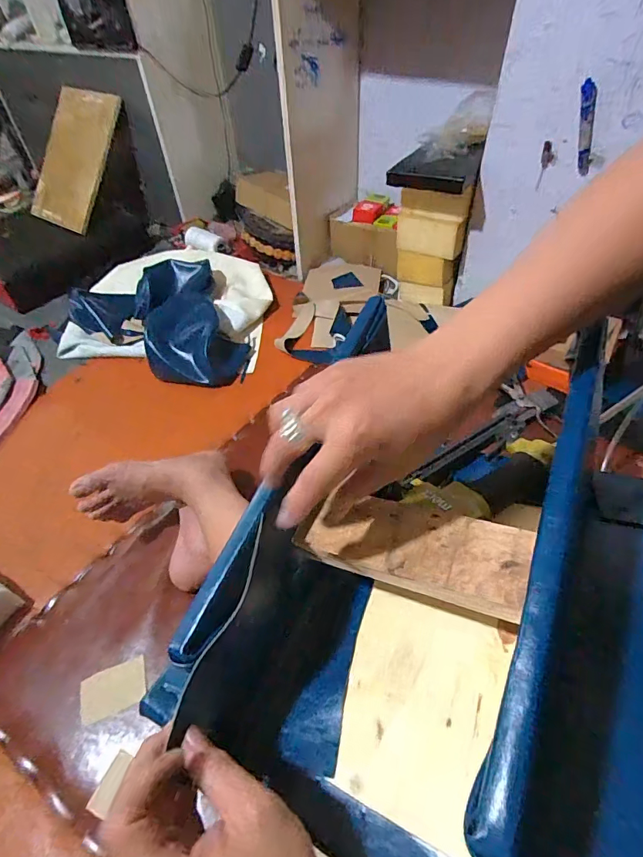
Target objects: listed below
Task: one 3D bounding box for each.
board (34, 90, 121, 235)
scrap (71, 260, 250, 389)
[{"bbox_3d":[-0.720,-0.787,1.266,0.143,0.383,0.030,17,25,-31],"label":"board"},{"bbox_3d":[-0.356,-0.286,1.070,0.448,0.124,0.315,28,55,25],"label":"scrap"}]

